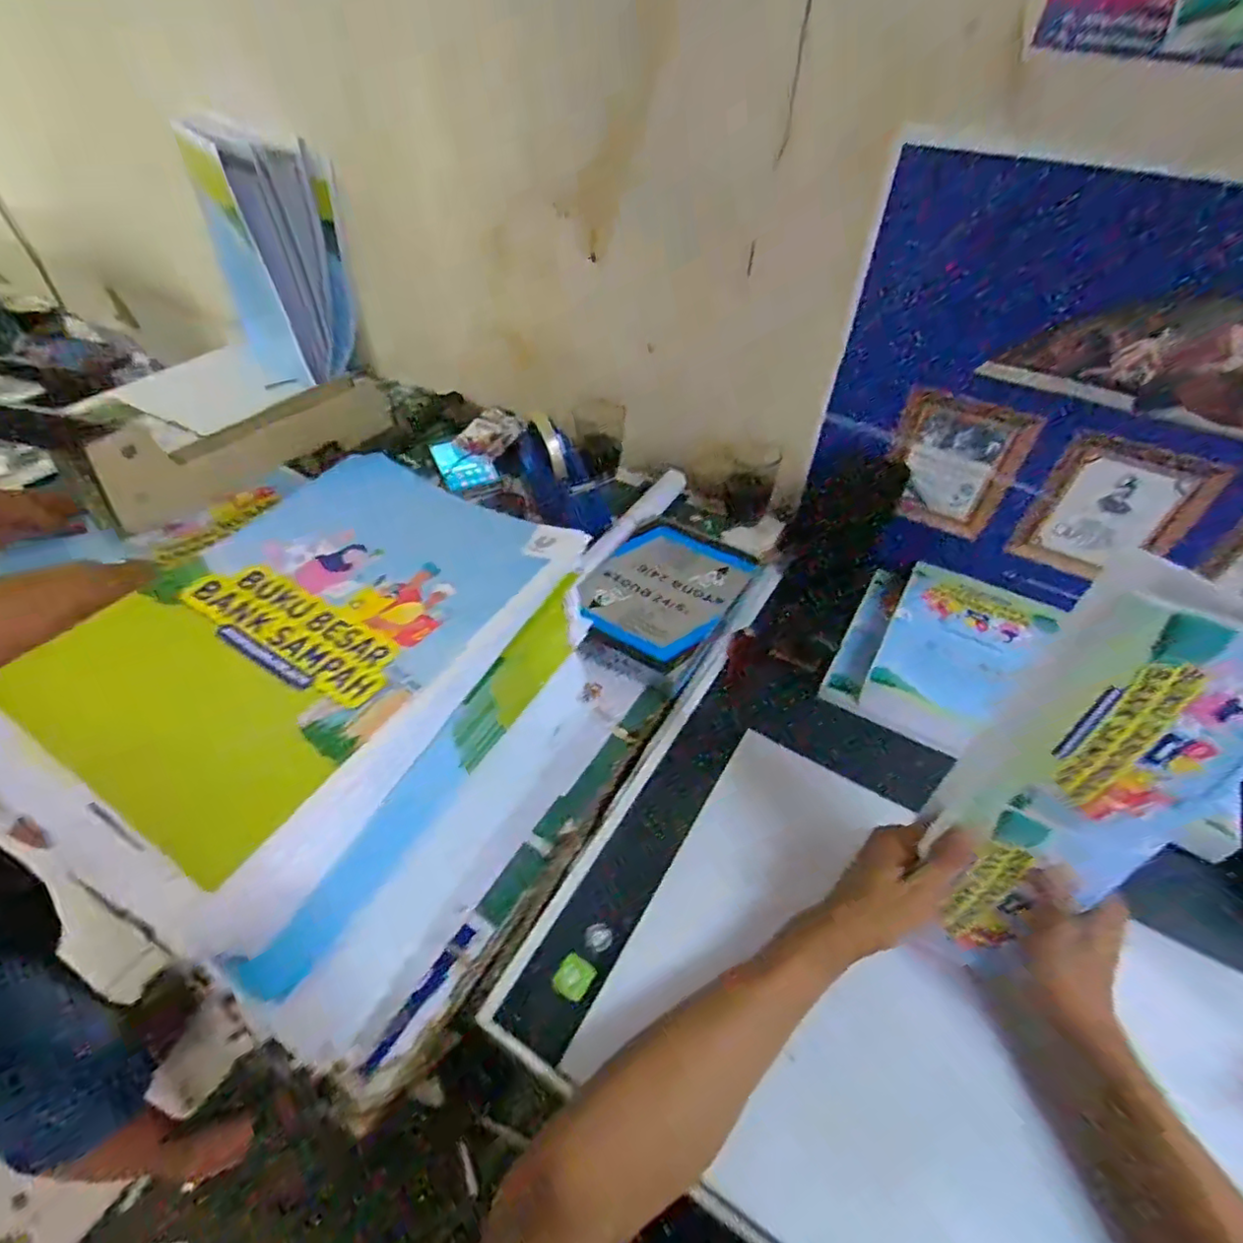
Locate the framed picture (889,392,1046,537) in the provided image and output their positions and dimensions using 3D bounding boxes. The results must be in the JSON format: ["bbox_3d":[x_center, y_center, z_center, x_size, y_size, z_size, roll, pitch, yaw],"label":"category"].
[{"bbox_3d":[0.337,-0.161,0.636,0.112,0.163,0.016,30,66,24],"label":"framed picture"}]

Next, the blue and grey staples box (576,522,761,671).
[{"bbox_3d":[0.041,-0.032,0.647,0.136,0.035,0.179,29,52,24],"label":"blue and grey staples box"}]

